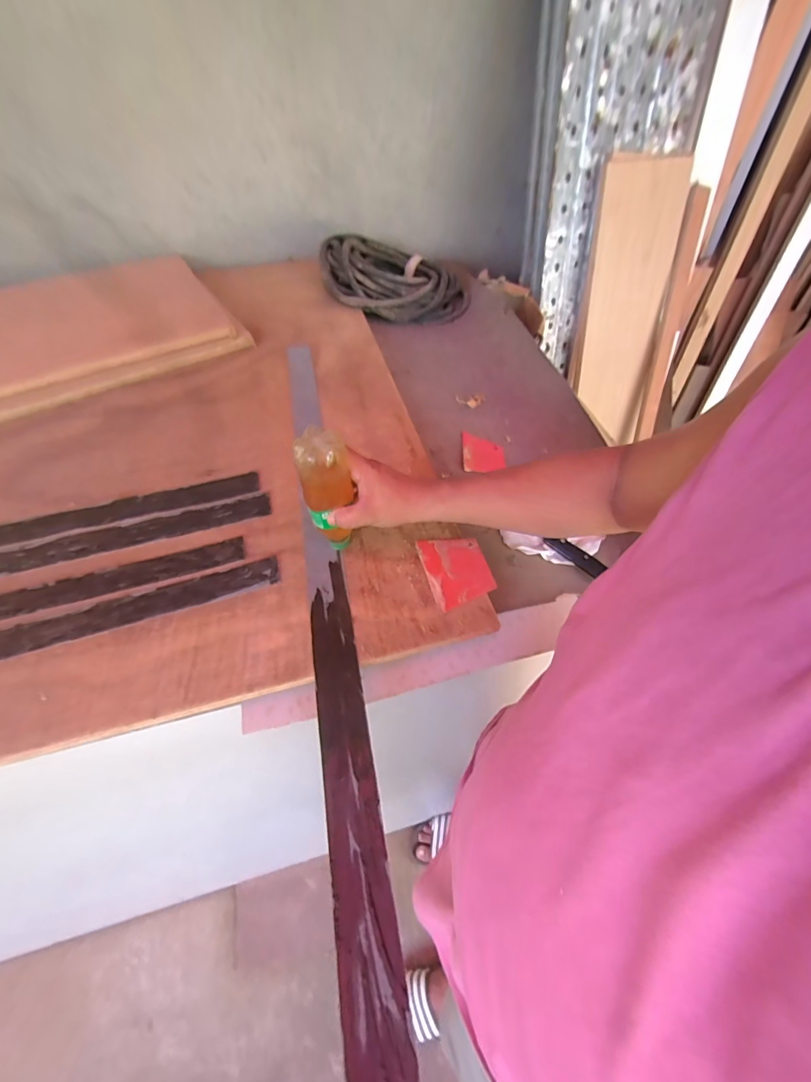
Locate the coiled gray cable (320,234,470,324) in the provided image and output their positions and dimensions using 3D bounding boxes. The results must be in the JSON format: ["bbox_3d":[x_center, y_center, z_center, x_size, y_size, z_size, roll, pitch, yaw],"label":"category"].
[{"bbox_3d":[-0.022,-0.688,1.044,0.379,0.084,0.296,3,54,-1],"label":"coiled gray cable"}]

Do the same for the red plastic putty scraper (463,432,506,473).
[{"bbox_3d":[0.146,-0.160,0.761,0.086,0.005,0.101,11,53,-13],"label":"red plastic putty scraper"}]

